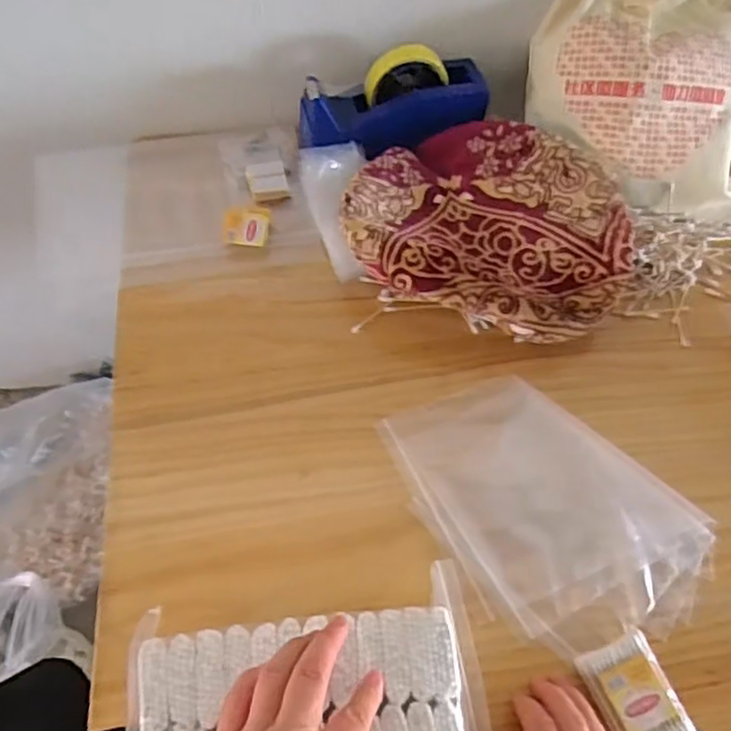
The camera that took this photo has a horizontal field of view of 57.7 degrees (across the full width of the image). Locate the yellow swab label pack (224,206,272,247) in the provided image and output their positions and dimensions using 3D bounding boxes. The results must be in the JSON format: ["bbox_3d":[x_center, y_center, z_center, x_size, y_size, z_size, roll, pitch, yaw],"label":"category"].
[{"bbox_3d":[-0.127,-0.150,0.707,0.048,0.011,0.050,3,56,-2],"label":"yellow swab label pack"}]

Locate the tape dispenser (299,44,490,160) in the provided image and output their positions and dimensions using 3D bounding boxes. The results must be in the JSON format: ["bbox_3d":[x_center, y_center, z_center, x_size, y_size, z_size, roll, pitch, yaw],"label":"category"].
[{"bbox_3d":[0.026,-0.287,0.732,0.202,0.068,0.093,-14,102,-1],"label":"tape dispenser"}]

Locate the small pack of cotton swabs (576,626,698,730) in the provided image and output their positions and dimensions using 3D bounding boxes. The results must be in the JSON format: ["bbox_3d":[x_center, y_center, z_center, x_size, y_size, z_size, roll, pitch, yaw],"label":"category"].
[{"bbox_3d":[0.197,0.241,0.470,0.060,0.017,0.088,-13,58,-13],"label":"small pack of cotton swabs"}]

